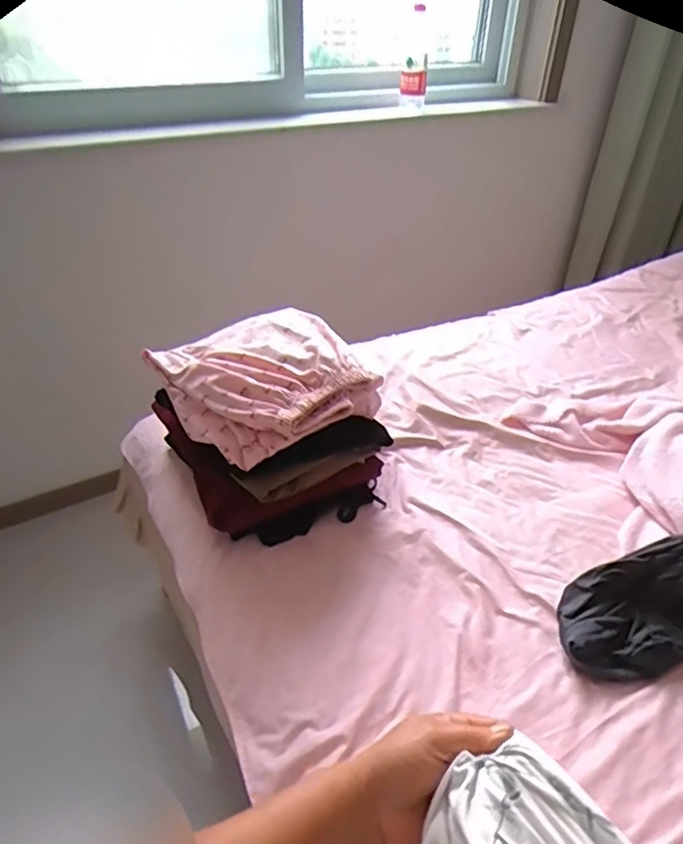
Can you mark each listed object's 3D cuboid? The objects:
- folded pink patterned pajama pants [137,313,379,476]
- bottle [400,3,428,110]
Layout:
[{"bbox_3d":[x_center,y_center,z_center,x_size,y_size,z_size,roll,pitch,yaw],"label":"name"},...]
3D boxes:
[{"bbox_3d":[-0.095,-0.058,0.808,0.271,0.087,0.225,-25,44,-29],"label":"folded pink patterned pajama pants"},{"bbox_3d":[0.182,-0.899,1.426,0.063,0.184,0.061,5,38,6],"label":"bottle"}]

